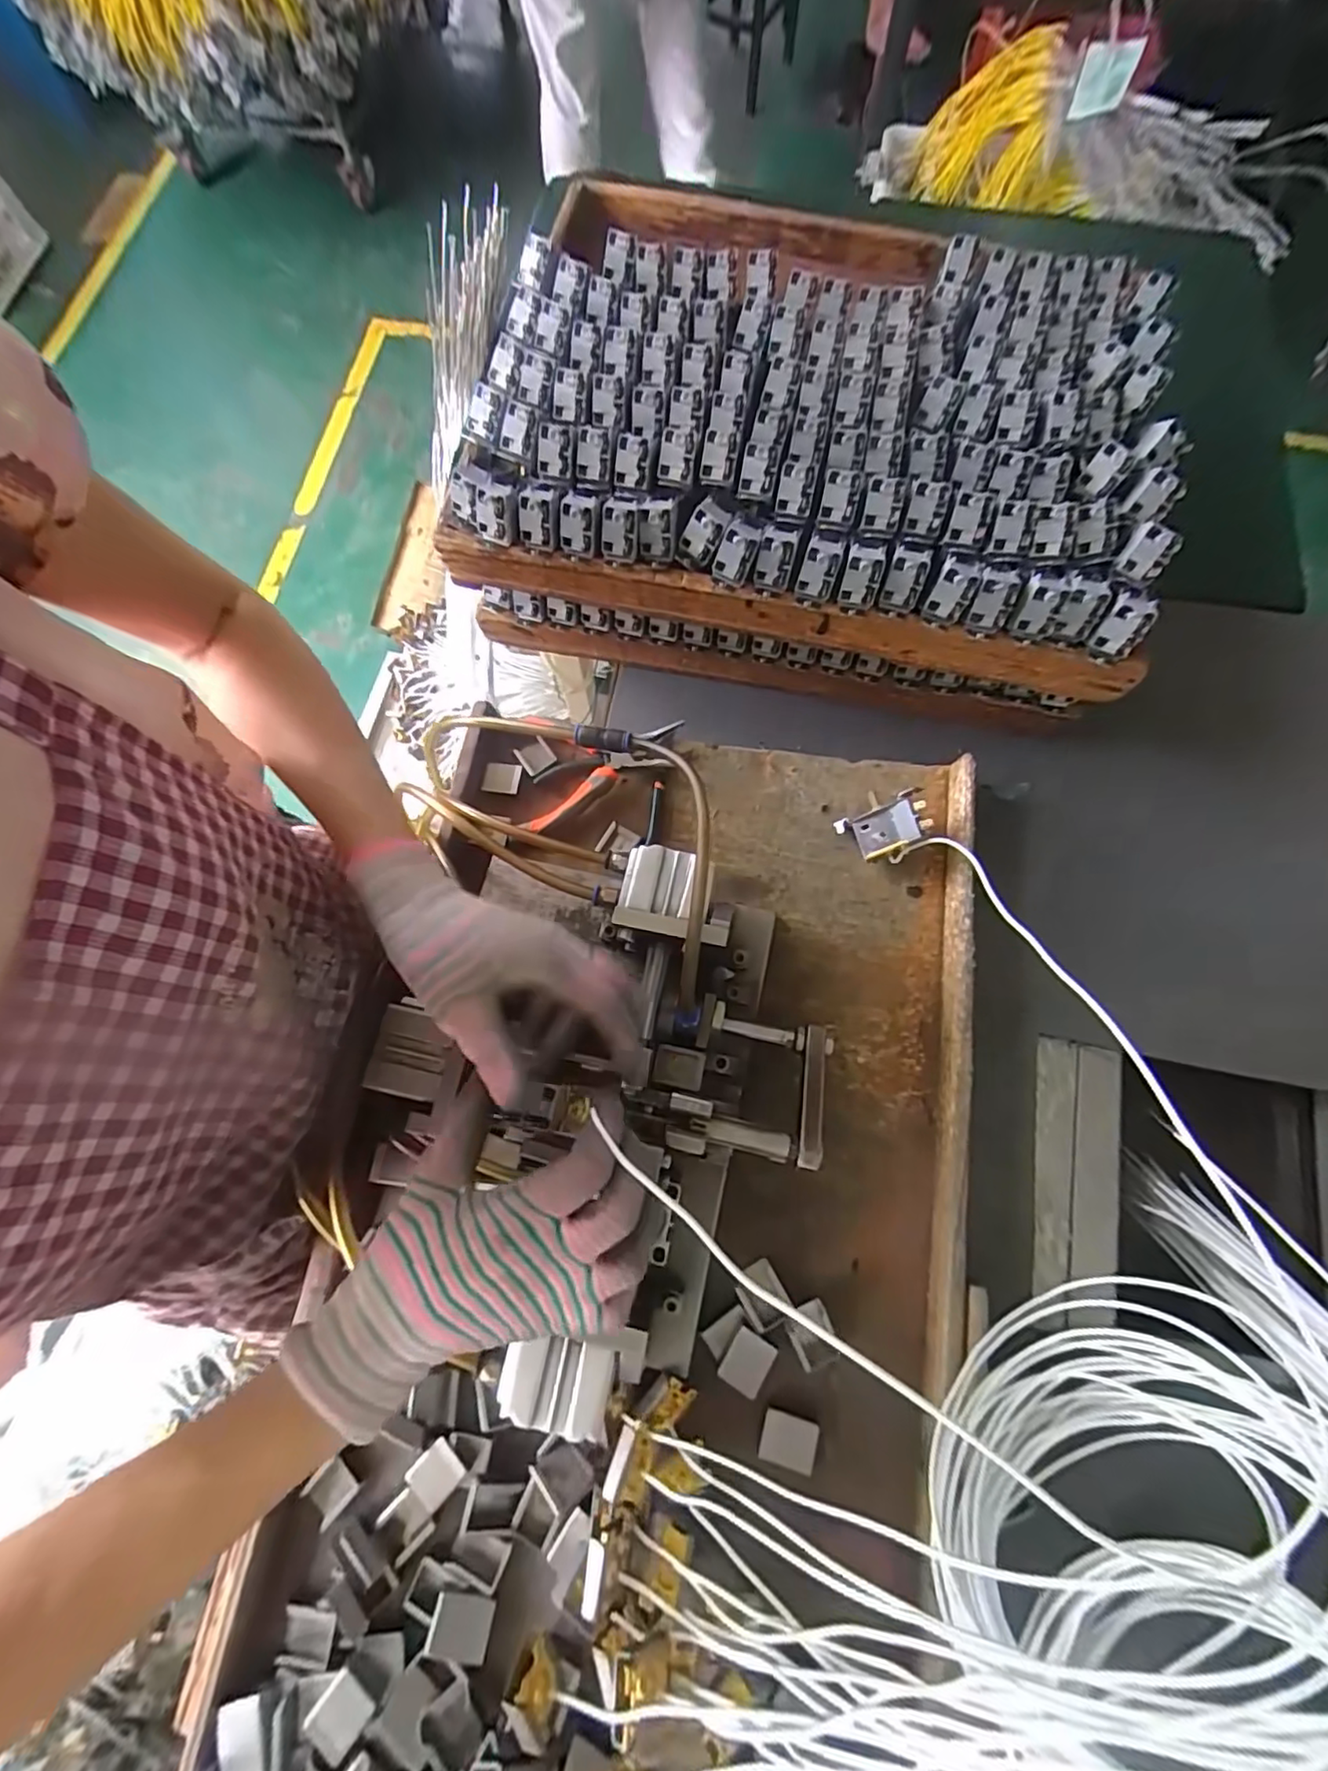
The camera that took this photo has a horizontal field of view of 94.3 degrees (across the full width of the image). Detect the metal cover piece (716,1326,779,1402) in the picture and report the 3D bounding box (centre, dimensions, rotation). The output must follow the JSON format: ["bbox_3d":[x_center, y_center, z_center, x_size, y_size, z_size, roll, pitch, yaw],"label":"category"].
[{"bbox_3d":[0.051,0.290,0.375,0.026,0.004,0.032,33,78,10],"label":"metal cover piece"}]

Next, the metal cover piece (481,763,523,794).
[{"bbox_3d":[-0.132,-0.087,0.501,0.031,0.004,0.024,8,99,6],"label":"metal cover piece"}]

